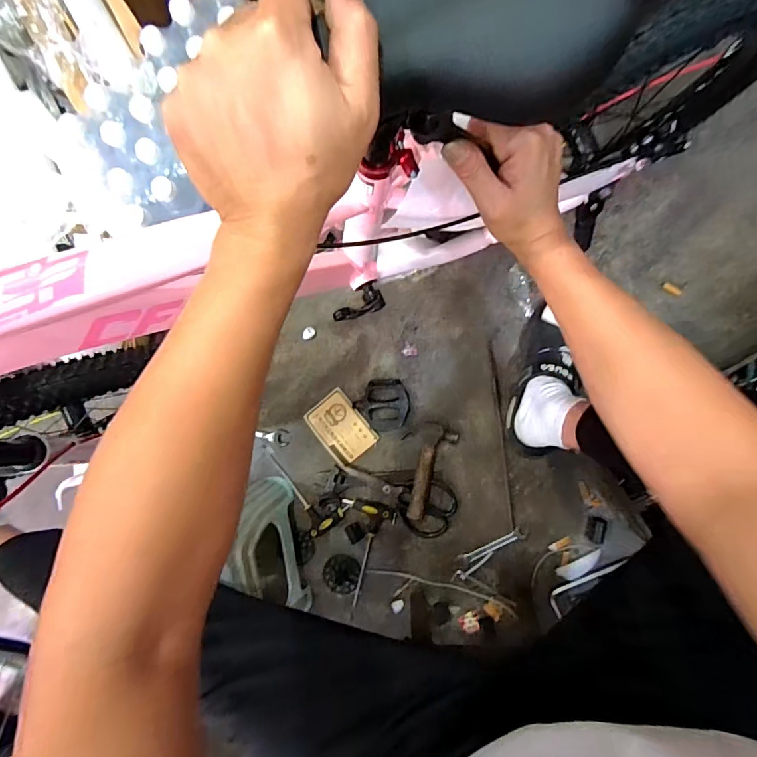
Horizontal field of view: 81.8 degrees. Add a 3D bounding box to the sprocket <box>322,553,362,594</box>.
[{"bbox_3d":[-0.072,0.380,0.851,0.070,0.005,0.080,12,94,7],"label":"sprocket"}]

